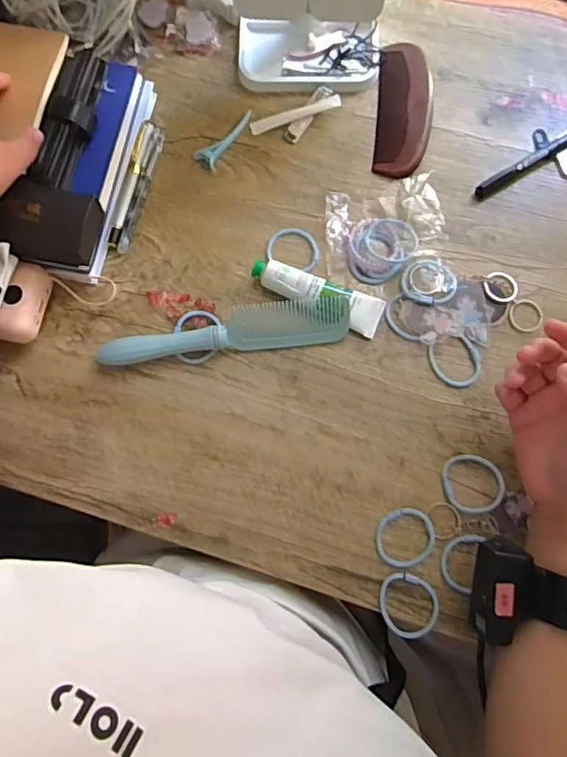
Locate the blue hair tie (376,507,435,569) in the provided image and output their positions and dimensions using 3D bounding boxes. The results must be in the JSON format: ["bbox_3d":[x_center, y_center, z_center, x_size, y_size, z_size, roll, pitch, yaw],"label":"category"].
[{"bbox_3d":[0.100,0.130,0.461,0.050,0.007,0.045,-41,79,-9],"label":"blue hair tie"}]

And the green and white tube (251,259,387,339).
[{"bbox_3d":[0.030,-0.074,0.504,0.121,0.023,0.034,19,77,6],"label":"green and white tube"}]

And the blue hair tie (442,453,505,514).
[{"bbox_3d":[0.158,0.088,0.466,0.052,0.008,0.047,14,77,4],"label":"blue hair tie"}]

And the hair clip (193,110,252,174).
[{"bbox_3d":[-0.060,-0.238,0.550,0.026,0.009,0.072,29,78,8],"label":"hair clip"}]

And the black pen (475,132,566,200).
[{"bbox_3d":[0.243,-0.211,0.536,0.139,0.014,0.012,-31,77,-7],"label":"black pen"}]

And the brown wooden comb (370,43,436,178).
[{"bbox_3d":[0.119,-0.264,0.549,0.053,0.015,0.142,5,76,2],"label":"brown wooden comb"}]

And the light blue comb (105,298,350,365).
[{"bbox_3d":[-0.052,-0.041,0.495,0.217,0.026,0.035,-7,76,-1],"label":"light blue comb"}]

